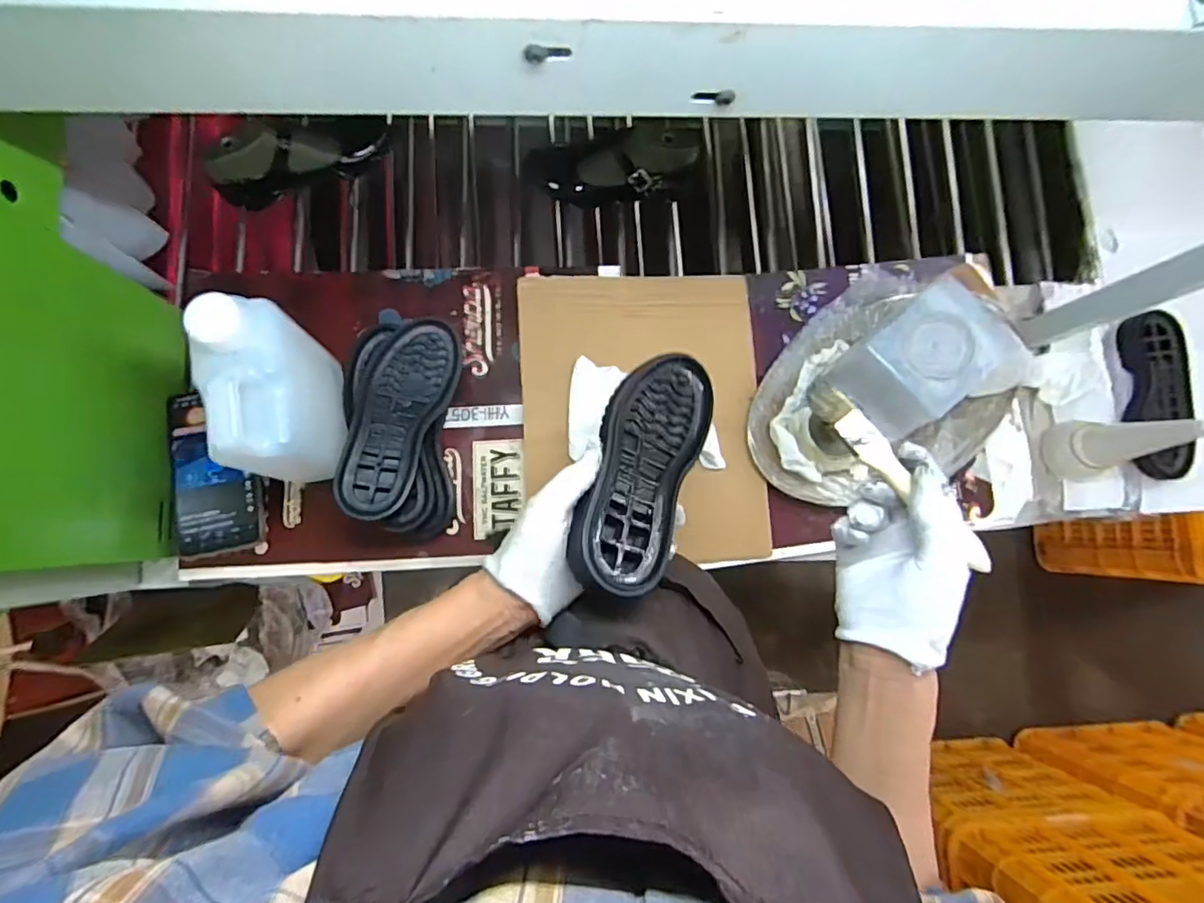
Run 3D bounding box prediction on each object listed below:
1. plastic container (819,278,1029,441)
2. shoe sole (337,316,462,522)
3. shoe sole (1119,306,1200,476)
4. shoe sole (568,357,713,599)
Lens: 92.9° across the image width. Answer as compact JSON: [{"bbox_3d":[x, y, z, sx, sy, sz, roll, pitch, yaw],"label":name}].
[{"bbox_3d":[0.317,-0.086,0.568,0.115,0.095,0.109,-37,87,-9],"label":"plastic container"},{"bbox_3d":[-0.200,-0.036,0.560,0.081,0.023,0.206,14,68,-3],"label":"shoe sole"},{"bbox_3d":[0.656,-0.067,0.675,0.074,0.033,0.199,6,82,-5],"label":"shoe sole"},{"bbox_3d":[0.034,0.005,0.429,0.080,0.029,0.208,25,55,-2],"label":"shoe sole"}]

